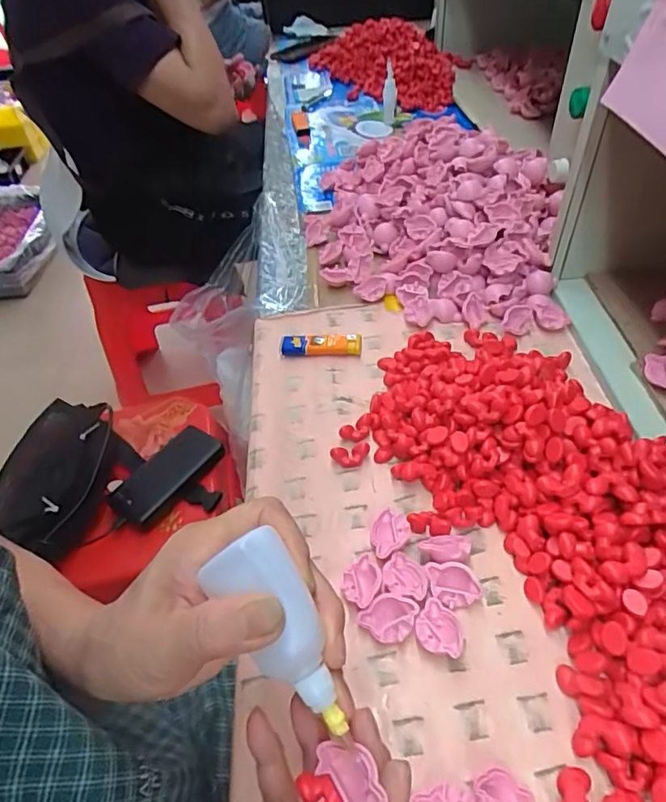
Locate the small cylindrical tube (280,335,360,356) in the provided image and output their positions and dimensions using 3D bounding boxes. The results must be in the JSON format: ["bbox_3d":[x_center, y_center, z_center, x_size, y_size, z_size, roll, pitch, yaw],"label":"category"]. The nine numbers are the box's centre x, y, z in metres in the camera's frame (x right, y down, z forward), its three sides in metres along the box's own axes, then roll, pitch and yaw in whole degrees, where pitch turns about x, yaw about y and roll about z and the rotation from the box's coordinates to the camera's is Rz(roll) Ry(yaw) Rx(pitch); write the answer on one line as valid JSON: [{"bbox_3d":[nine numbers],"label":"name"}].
[{"bbox_3d":[-0.012,-0.054,0.518,0.078,0.014,0.022,2,48,7],"label":"small cylindrical tube"}]

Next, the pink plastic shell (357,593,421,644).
[{"bbox_3d":[0.034,0.137,0.338,0.034,0.012,0.027,13,54,16],"label":"pink plastic shell"}]

